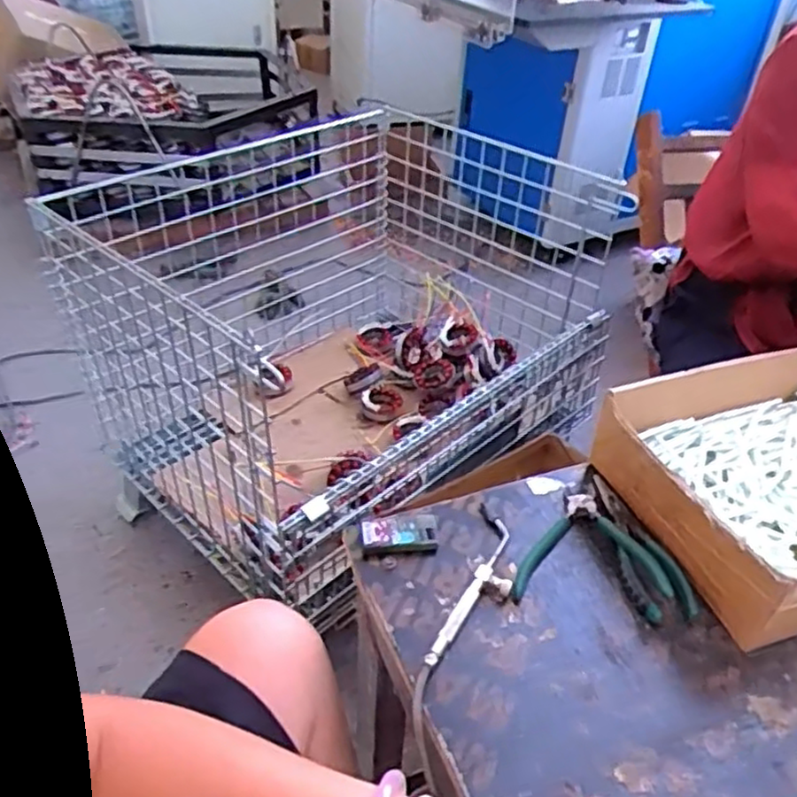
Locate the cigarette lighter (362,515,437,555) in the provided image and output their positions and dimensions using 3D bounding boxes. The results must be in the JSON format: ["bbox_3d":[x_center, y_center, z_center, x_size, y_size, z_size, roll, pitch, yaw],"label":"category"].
[{"bbox_3d":[0.002,0.123,0.631,0.069,0.020,0.034,-6,39,-10],"label":"cigarette lighter"}]

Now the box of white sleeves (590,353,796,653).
[{"bbox_3d":[0.387,0.075,0.666,0.330,0.092,0.245,-11,40,-17],"label":"box of white sleeves"}]

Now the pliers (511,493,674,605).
[{"bbox_3d":[0.164,0.130,0.625,0.128,0.017,0.117,4,38,1],"label":"pliers"}]

